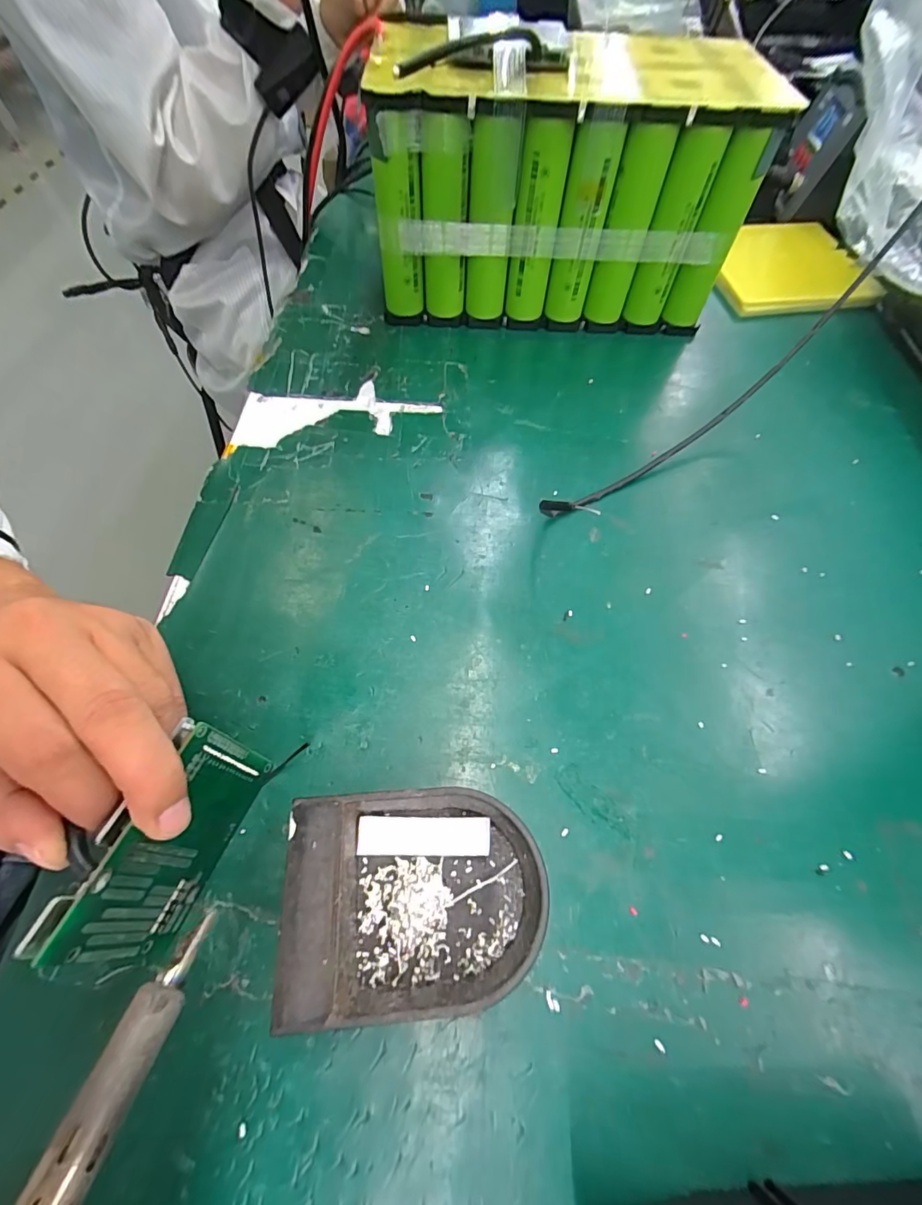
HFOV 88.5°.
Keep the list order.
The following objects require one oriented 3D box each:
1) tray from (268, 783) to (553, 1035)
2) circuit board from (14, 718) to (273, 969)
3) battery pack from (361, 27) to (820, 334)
[{"bbox_3d":[-0.019,0.115,0.191,0.103,0.036,0.076,-4,60,-3],"label":"tray"},{"bbox_3d":[-0.115,0.097,0.184,0.020,0.059,0.090,19,61,10],"label":"circuit board"},{"bbox_3d":[0.083,-0.335,0.388,0.304,0.156,0.132,-5,60,-4],"label":"battery pack"}]

